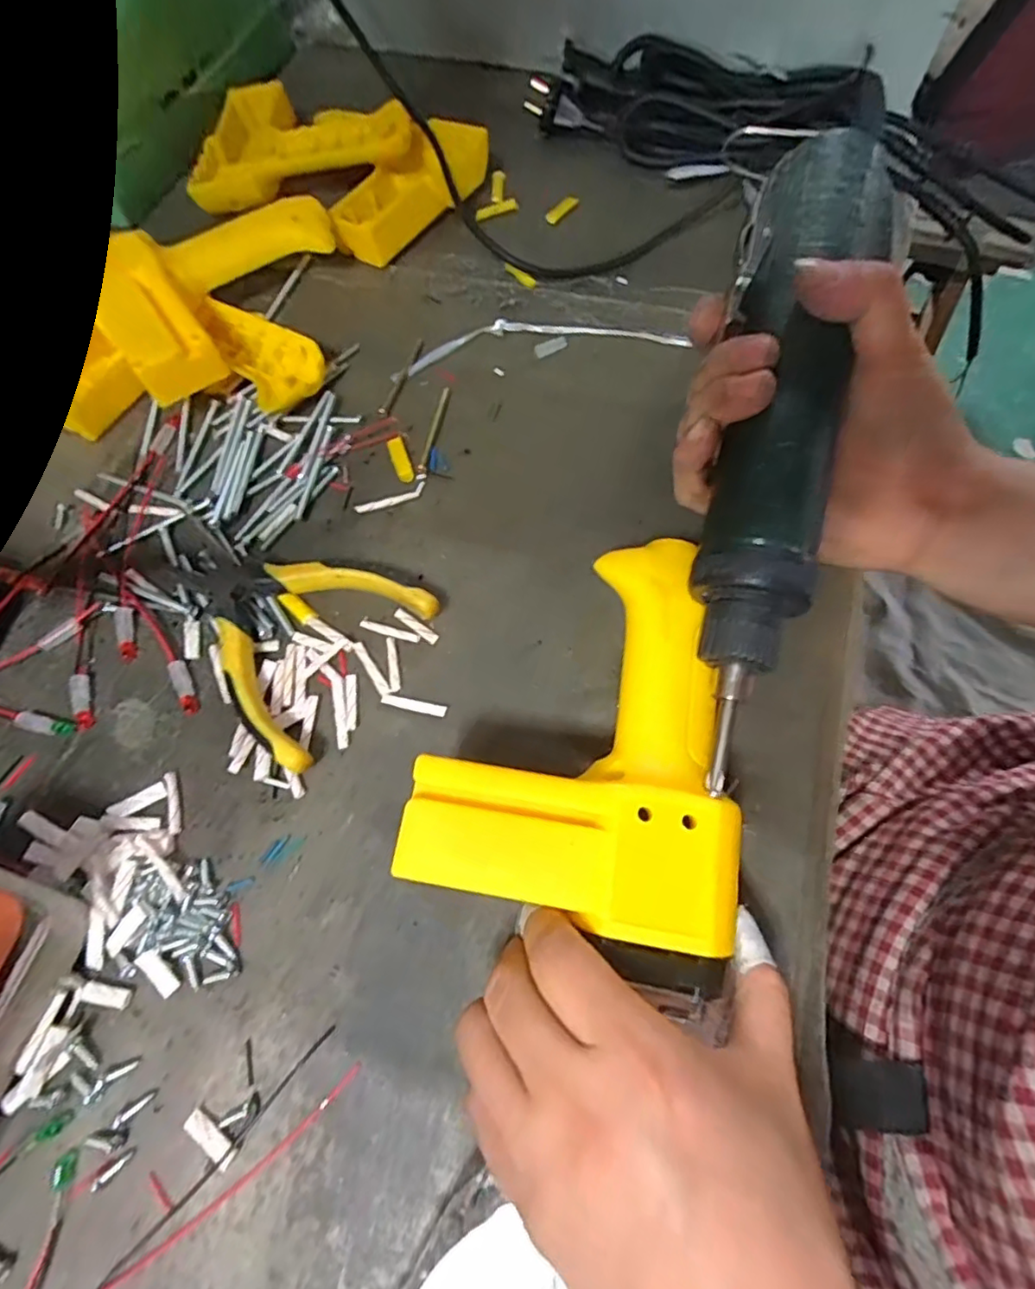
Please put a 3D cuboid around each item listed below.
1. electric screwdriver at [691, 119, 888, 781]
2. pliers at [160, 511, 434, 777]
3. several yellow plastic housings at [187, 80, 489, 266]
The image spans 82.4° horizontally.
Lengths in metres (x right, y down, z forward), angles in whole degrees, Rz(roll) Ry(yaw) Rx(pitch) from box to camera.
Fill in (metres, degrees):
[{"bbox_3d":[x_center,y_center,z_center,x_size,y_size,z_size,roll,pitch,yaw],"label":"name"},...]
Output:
[{"bbox_3d":[0.095,-0.073,0.217,0.046,0.033,0.237,11,84,7],"label":"electric screwdriver"},{"bbox_3d":[-0.118,-0.017,0.284,0.133,0.017,0.094,35,72,16],"label":"pliers"},{"bbox_3d":[-0.136,-0.333,0.411,0.214,0.036,0.122,22,69,11],"label":"several yellow plastic housings"}]

